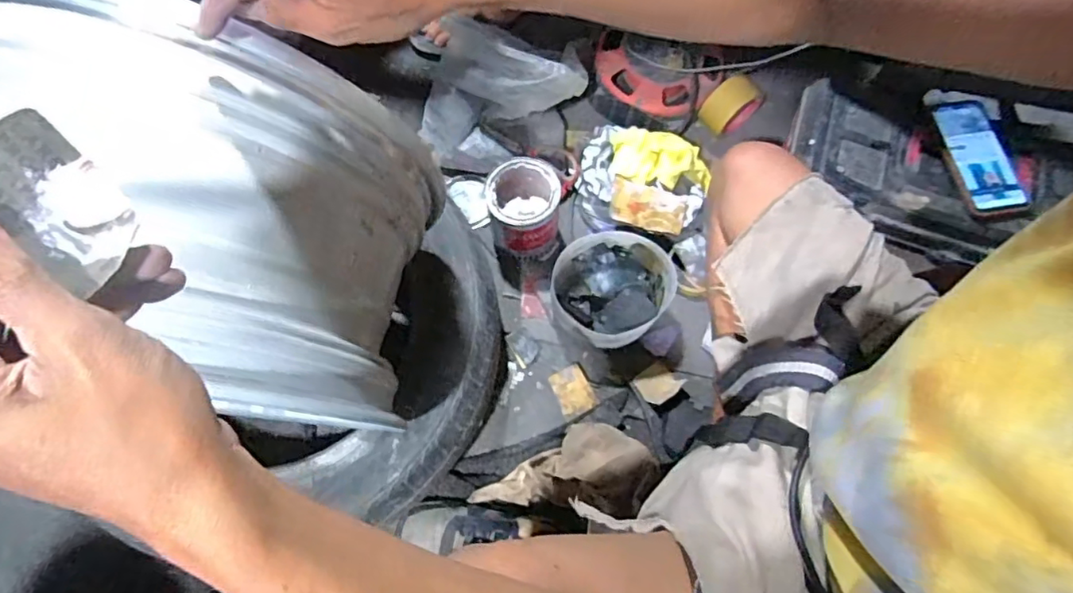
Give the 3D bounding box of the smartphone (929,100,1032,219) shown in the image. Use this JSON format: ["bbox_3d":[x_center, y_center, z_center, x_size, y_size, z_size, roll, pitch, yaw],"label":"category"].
[{"bbox_3d":[0.575,-0.183,0.740,0.087,0.014,0.170,-16,72,-5],"label":"smartphone"}]

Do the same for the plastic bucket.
[{"bbox_3d":[0.104,-0.006,0.838,0.166,0.096,0.163,0,71,0],"label":"plastic bucket"}]

